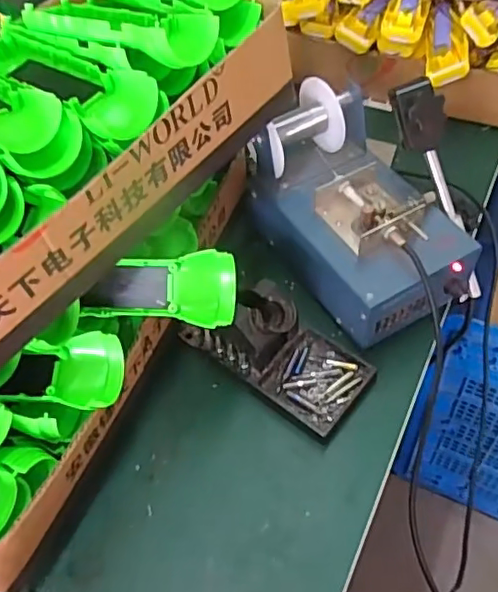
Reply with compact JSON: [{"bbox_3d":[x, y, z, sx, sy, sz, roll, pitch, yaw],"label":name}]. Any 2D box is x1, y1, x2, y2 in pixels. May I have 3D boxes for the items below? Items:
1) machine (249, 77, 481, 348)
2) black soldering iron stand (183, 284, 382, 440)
[{"bbox_3d":[0.094,-0.071,0.491,0.120,0.113,0.196,-29,55,-16],"label":"machine"},{"bbox_3d":[0.021,0.032,0.462,0.153,0.072,0.078,31,61,25],"label":"black soldering iron stand"}]

